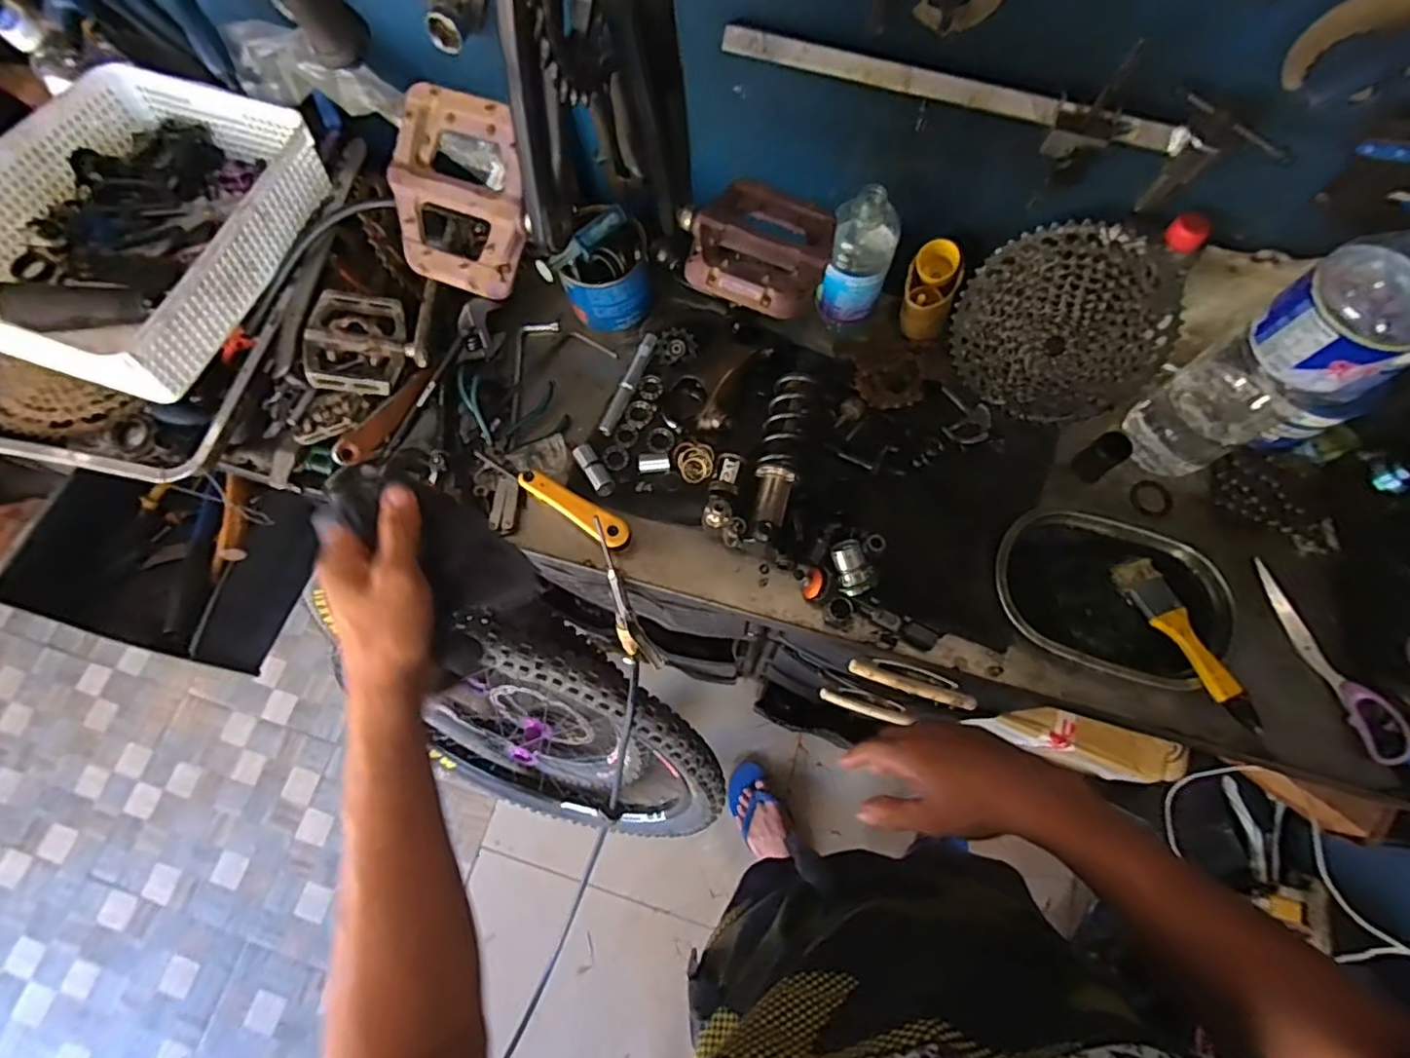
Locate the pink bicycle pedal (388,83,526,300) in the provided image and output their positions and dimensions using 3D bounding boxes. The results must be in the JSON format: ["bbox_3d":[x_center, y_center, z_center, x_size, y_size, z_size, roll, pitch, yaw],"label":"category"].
[{"bbox_3d":[-0.154,-0.209,0.394,0.098,0.020,0.108,21,111,12],"label":"pink bicycle pedal"}]

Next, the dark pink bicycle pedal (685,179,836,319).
[{"bbox_3d":[0.042,-0.208,0.454,0.094,0.026,0.119,19,73,8],"label":"dark pink bicycle pedal"}]

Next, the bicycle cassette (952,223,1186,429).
[{"bbox_3d":[0.350,-0.191,0.619,0.196,0.187,0.048,27,42,10],"label":"bicycle cassette"}]

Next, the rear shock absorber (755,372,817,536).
[{"bbox_3d":[0.077,-0.081,0.653,0.043,0.039,0.189,13,72,6],"label":"rear shock absorber"}]

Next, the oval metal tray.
[{"bbox_3d":[0.397,0.063,0.610,0.218,0.019,0.152,22,73,9],"label":"oval metal tray"}]

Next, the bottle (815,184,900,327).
[{"bbox_3d":[0.159,-0.276,0.661,0.061,0.159,0.056,0,71,1],"label":"bottle"}]

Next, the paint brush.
[{"bbox_3d":[0.451,0.103,0.585,0.038,0.010,0.169,-31,59,12],"label":"paint brush"}]

